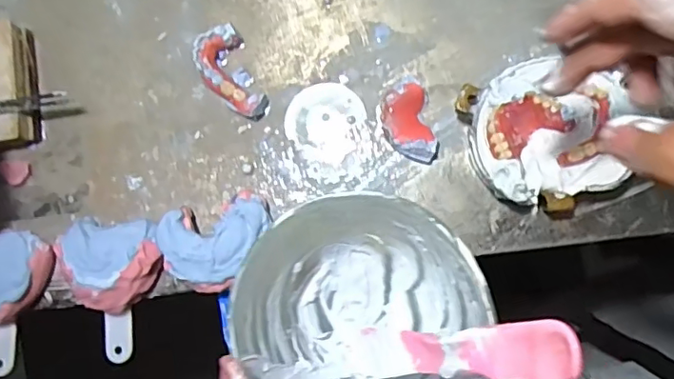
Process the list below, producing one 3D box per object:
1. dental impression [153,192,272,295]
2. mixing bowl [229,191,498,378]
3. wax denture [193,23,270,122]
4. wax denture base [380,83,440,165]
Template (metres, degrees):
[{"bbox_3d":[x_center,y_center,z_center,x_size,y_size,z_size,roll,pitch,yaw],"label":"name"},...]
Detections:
[{"bbox_3d":[-0.081,0.037,0.399,0.074,0.036,0.060,-15,86,3],"label":"dental impression"},{"bbox_3d":[0.015,0.070,0.311,0.118,0.083,0.129,-14,86,4],"label":"mixing bowl"},{"bbox_3d":[-0.078,-0.082,0.413,0.035,0.020,0.069,-23,86,3],"label":"wax denture"},{"bbox_3d":[0.050,-0.044,0.402,0.034,0.018,0.054,-12,86,4],"label":"wax denture base"}]

